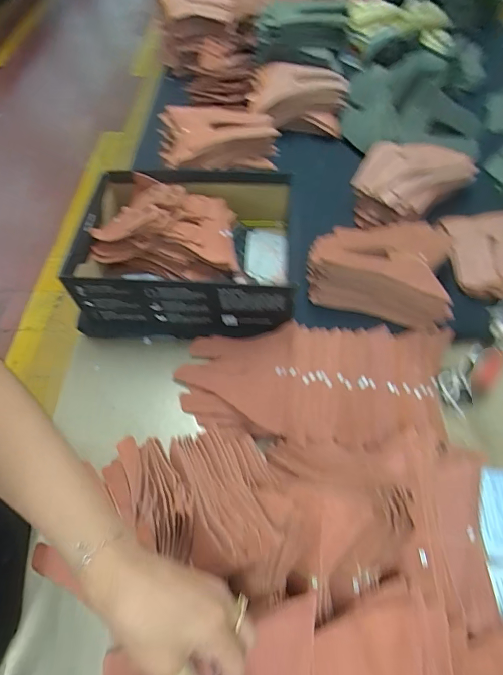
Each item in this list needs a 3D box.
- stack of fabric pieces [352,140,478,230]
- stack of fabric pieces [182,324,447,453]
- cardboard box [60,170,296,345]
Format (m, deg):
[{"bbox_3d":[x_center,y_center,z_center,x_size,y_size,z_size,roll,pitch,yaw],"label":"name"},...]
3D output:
[{"bbox_3d":[0.296,-0.267,0.730,0.213,0.089,0.183,11,59,10],"label":"stack of fabric pieces"},{"bbox_3d":[0.091,0.069,0.579,0.390,0.051,0.180,-2,57,2],"label":"stack of fabric pieces"},{"bbox_3d":[-0.089,-0.146,0.664,0.350,0.120,0.267,3,58,5],"label":"cardboard box"}]

